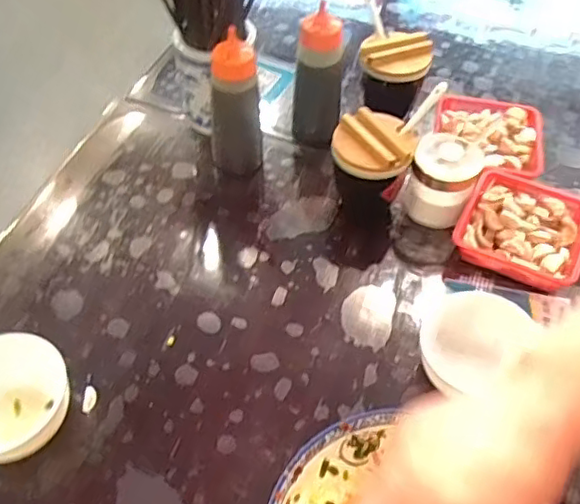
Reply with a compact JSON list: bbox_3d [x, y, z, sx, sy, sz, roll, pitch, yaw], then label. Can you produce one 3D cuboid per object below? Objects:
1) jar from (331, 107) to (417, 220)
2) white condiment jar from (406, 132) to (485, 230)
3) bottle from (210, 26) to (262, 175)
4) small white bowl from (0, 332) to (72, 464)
[{"bbox_3d":[0.092,-0.095,0.712,0.086,0.106,0.083,1,51,-1],"label":"jar"},{"bbox_3d":[0.177,-0.084,0.707,0.070,0.108,0.064,1,51,-1],"label":"white condiment jar"},{"bbox_3d":[-0.063,-0.166,0.720,0.061,0.176,0.049,-11,52,-10],"label":"bottle"},{"bbox_3d":[-0.260,0.130,0.558,0.102,0.042,0.118,13,52,9],"label":"small white bowl"}]

